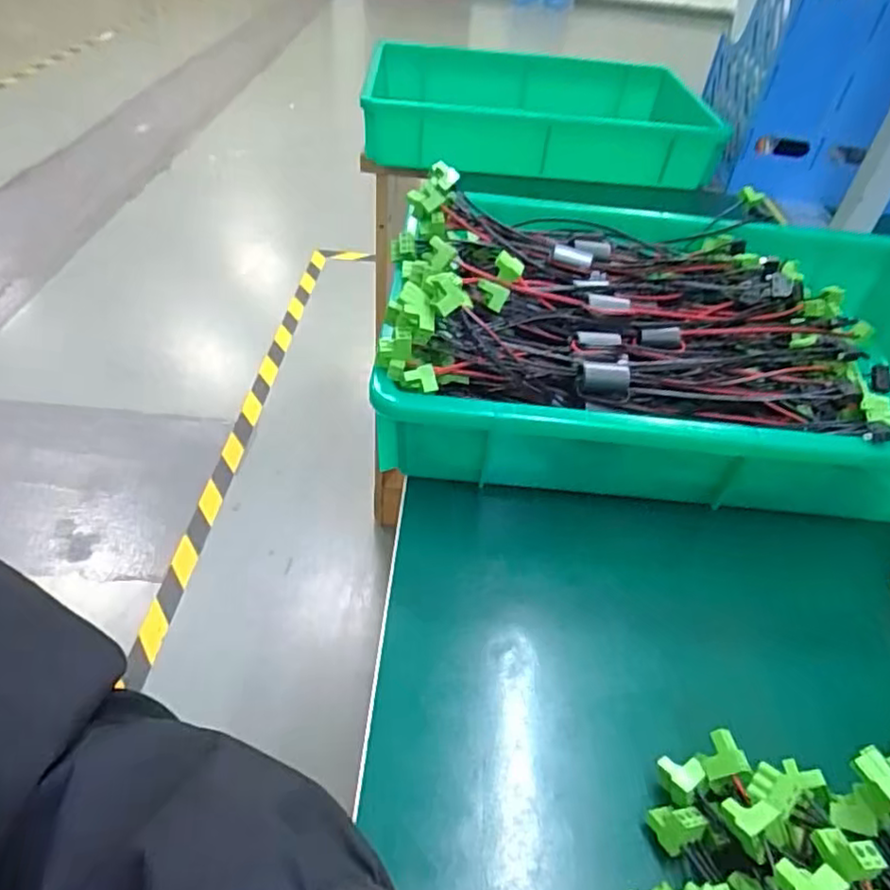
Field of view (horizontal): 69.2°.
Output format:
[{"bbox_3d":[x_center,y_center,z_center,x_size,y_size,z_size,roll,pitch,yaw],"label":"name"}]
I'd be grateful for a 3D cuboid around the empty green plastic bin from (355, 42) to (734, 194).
[{"bbox_3d":[0.123,-0.463,0.884,0.441,0.091,0.347,3,44,-4],"label":"empty green plastic bin"}]

